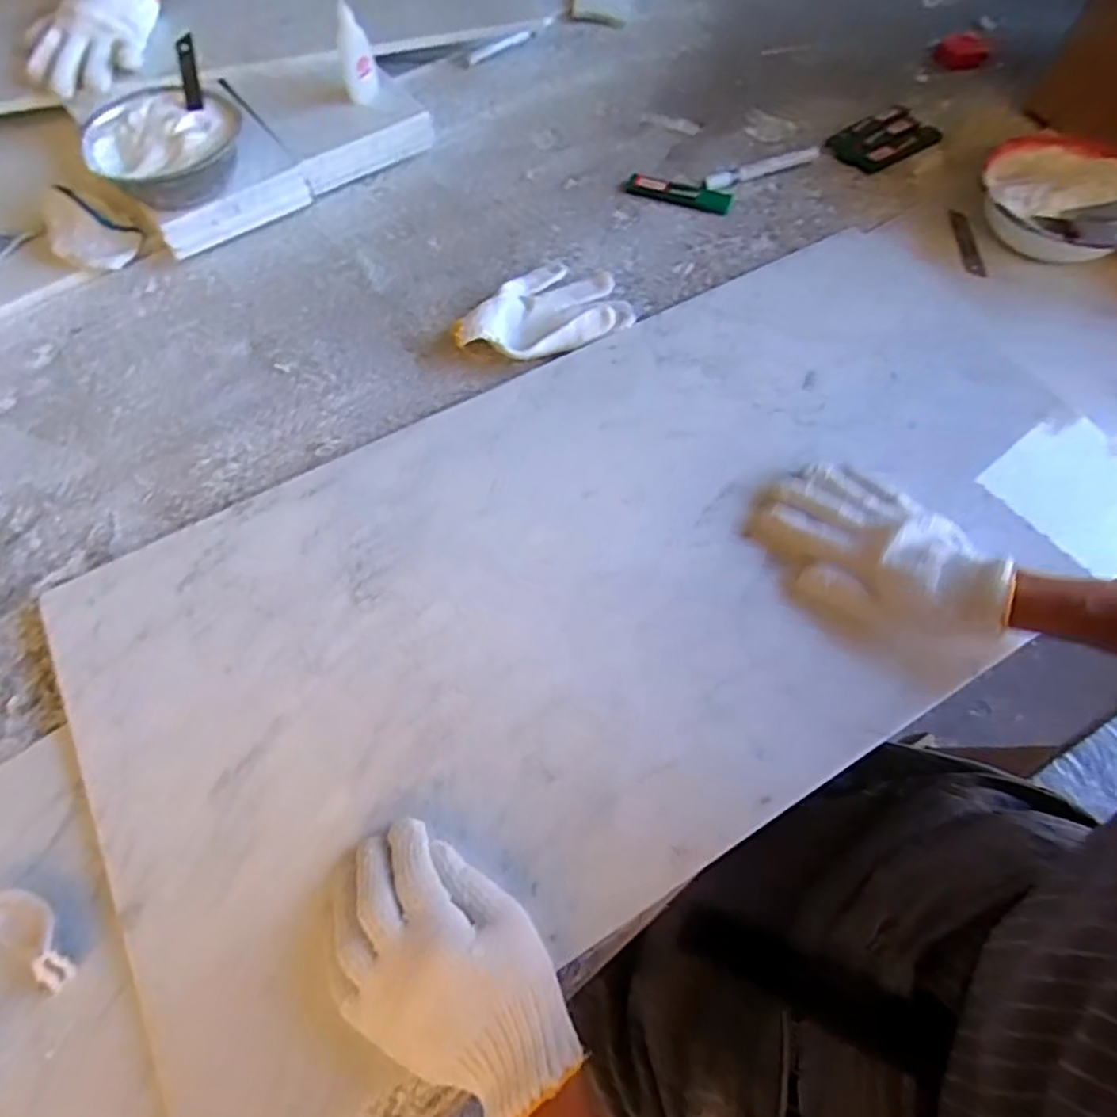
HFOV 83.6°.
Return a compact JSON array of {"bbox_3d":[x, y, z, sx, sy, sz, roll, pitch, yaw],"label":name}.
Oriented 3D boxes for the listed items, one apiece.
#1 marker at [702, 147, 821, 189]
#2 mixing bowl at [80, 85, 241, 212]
[{"bbox_3d":[0.228,-0.438,0.696,0.137,0.015,0.020,-19,66,-6],"label":"marker"},{"bbox_3d":[-0.385,-0.407,0.621,0.137,0.039,0.148,-1,65,2],"label":"mixing bowl"}]

